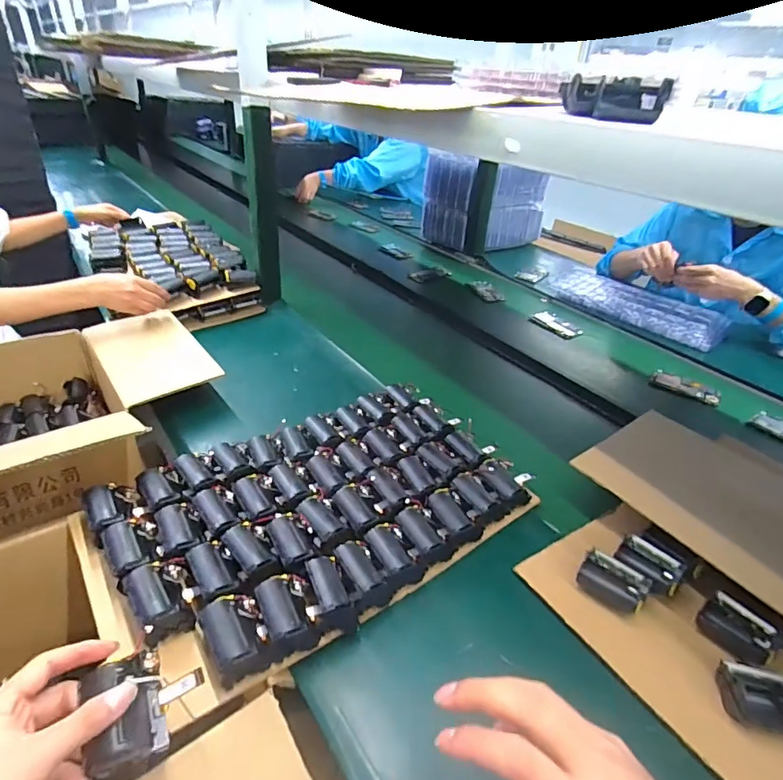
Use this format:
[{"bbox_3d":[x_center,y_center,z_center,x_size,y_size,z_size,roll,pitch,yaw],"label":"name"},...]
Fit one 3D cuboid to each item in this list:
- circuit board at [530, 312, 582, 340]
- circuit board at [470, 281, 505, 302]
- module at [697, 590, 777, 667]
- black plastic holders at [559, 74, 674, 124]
[{"bbox_3d":[0.408,-0.163,1.186,0.060,0.013,0.123,-29,47,-22],"label":"circuit board"},{"bbox_3d":[0.266,-0.275,1.339,0.058,0.016,0.121,-7,35,-17],"label":"circuit board"},{"bbox_3d":[0.369,0.254,0.508,0.046,0.029,0.067,-22,42,-34],"label":"module"},{"bbox_3d":[0.244,-0.323,0.531,0.109,0.039,0.067,15,35,15],"label":"black plastic holders"}]

